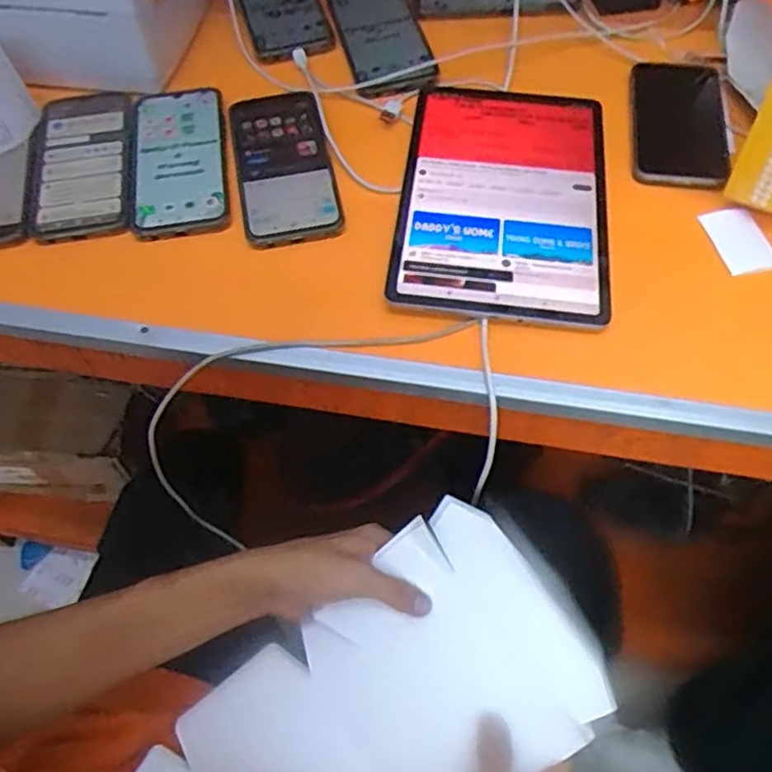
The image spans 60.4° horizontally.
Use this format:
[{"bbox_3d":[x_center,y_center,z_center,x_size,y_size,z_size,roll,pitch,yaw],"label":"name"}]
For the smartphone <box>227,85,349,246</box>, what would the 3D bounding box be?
[{"bbox_3d":[-0.087,-0.193,0.564,0.078,0.007,0.174,-10,60,-5],"label":"smartphone"}]

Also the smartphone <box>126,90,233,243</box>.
[{"bbox_3d":[-0.180,-0.196,0.572,0.083,0.015,0.167,-9,60,-4],"label":"smartphone"}]

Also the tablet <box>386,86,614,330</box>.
[{"bbox_3d":[0.098,-0.157,0.542,0.160,0.010,0.248,7,60,5],"label":"tablet"}]

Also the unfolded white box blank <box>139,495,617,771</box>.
[{"bbox_3d":[-0.016,0.243,0.461,0.322,0.041,0.178,-40,69,2],"label":"unfolded white box blank"}]

